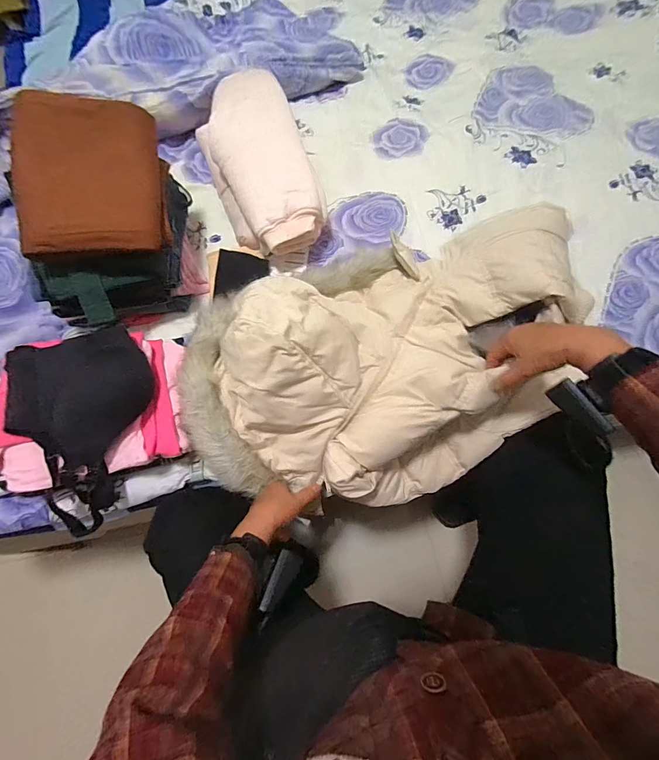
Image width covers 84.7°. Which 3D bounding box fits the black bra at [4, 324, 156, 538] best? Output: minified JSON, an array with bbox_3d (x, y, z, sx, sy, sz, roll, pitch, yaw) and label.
[{"bbox_3d":[-0.329,0.068,0.502,0.162,0.127,0.254,-9,67,-2],"label":"black bra"}]

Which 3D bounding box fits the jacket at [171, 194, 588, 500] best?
[{"bbox_3d":[0.076,-0.013,0.531,0.543,0.212,0.359,-15,67,-4],"label":"jacket"}]

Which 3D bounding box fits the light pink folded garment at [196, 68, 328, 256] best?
[{"bbox_3d":[-0.120,-0.368,0.649,0.161,0.153,0.305,-21,68,-7],"label":"light pink folded garment"}]

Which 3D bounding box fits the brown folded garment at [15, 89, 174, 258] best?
[{"bbox_3d":[-0.321,-0.281,0.495,0.178,0.027,0.209,-6,91,-25],"label":"brown folded garment"}]

